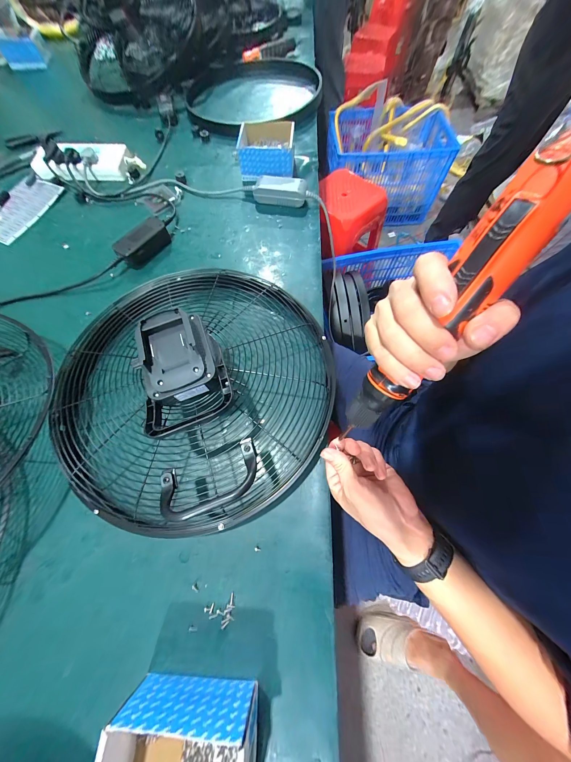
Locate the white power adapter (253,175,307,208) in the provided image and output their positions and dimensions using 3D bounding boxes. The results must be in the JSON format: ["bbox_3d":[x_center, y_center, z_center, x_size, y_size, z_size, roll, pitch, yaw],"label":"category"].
[{"bbox_3d":[-0.014,-0.462,0.582,0.126,0.042,0.050,4,68,3],"label":"white power adapter"}]

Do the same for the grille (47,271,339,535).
[{"bbox_3d":[-0.107,-0.017,0.360,0.406,0.119,0.377,0,68,1],"label":"grille"}]

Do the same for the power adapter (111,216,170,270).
[{"bbox_3d":[-0.316,-0.309,0.535,0.061,0.042,0.119,41,74,16],"label":"power adapter"}]

